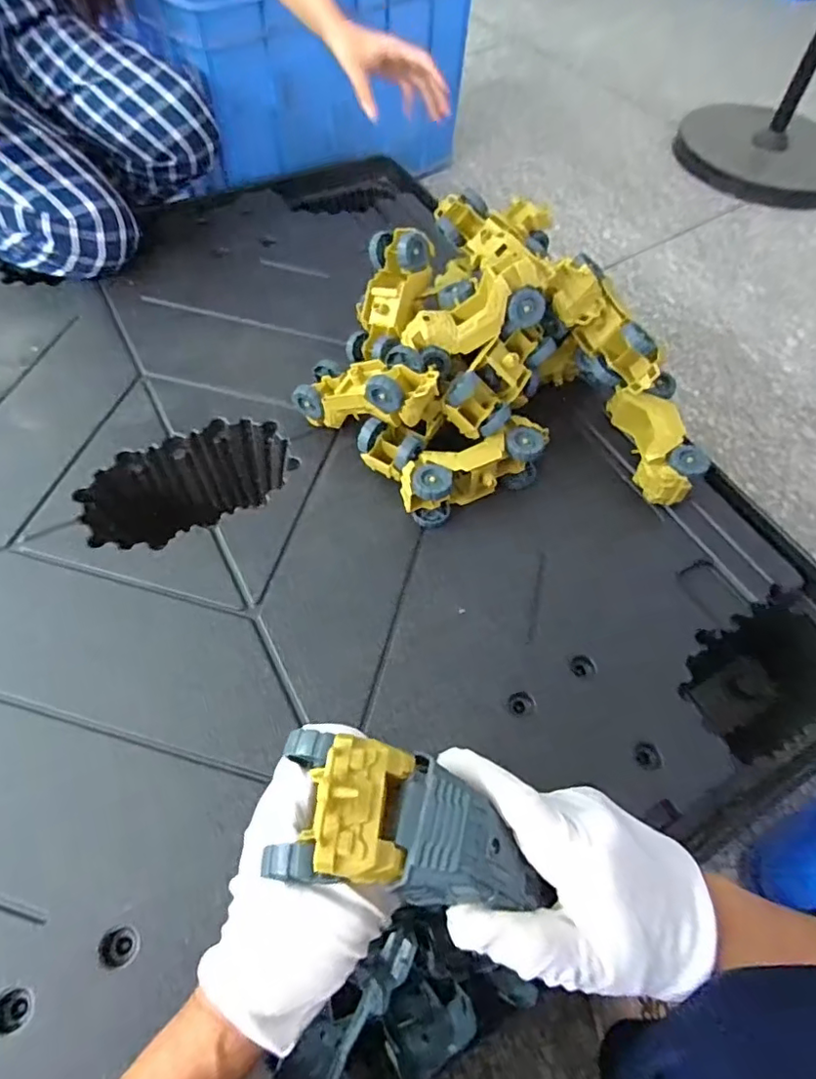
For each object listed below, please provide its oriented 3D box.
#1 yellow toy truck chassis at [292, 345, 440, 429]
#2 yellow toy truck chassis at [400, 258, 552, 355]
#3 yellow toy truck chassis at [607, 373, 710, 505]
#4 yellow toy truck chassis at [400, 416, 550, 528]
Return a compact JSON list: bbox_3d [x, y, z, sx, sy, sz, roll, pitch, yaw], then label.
[{"bbox_3d":[-0.040,-0.159,0.607,0.177,0.073,0.067,6,56,34],"label":"yellow toy truck chassis"},{"bbox_3d":[0.071,-0.248,0.601,0.167,0.055,0.064,-19,61,16],"label":"yellow toy truck chassis"},{"bbox_3d":[0.278,-0.113,0.625,0.062,0.056,0.150,-3,61,-5],"label":"yellow toy truck chassis"},{"bbox_3d":[0.077,-0.077,0.599,0.179,0.057,0.063,-25,65,-16],"label":"yellow toy truck chassis"}]

